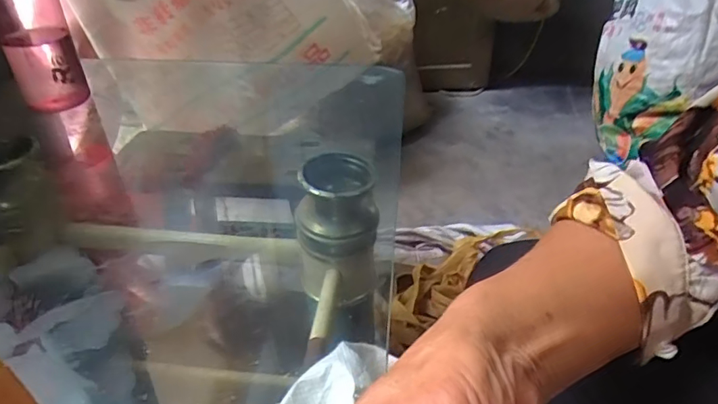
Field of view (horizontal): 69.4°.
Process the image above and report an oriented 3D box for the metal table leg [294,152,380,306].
[{"bbox_3d":[-0.019,0.032,0.504,0.080,0.132,0.089,-4,36,-5],"label":"metal table leg"}]

